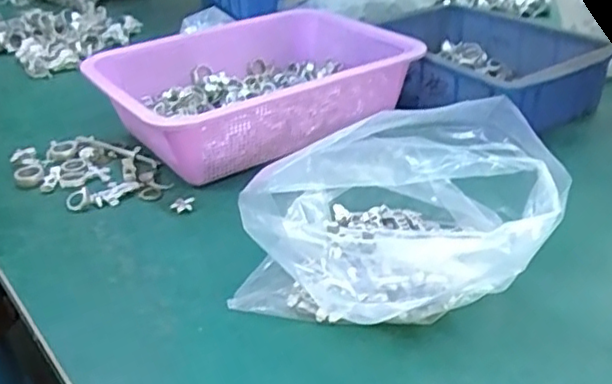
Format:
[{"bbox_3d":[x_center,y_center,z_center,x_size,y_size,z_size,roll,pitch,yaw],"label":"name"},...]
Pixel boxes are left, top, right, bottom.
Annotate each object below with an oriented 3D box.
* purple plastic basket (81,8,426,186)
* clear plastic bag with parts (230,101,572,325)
[{"bbox_3d":[-0.048,-0.110,0.654,0.314,0.088,0.215,-23,36,-29],"label":"purple plastic basket"},{"bbox_3d":[0.051,0.011,0.406,0.195,0.126,0.136,1,31,8],"label":"clear plastic bag with parts"}]

